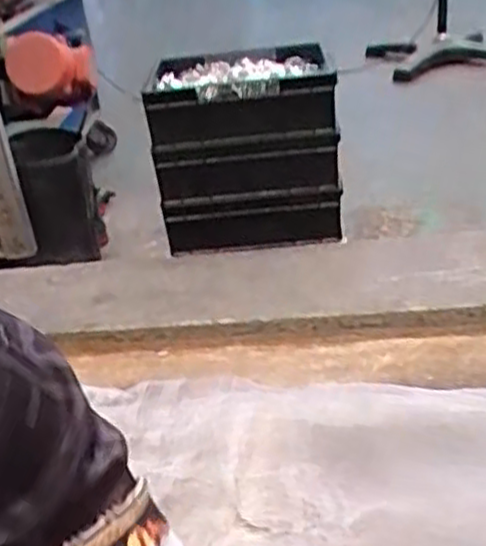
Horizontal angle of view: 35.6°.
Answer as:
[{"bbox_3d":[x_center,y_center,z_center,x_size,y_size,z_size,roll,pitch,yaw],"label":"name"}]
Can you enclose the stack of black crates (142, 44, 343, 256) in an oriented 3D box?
[{"bbox_3d":[0.013,-0.229,1.452,0.334,0.319,0.353,-2,29,8],"label":"stack of black crates"}]

